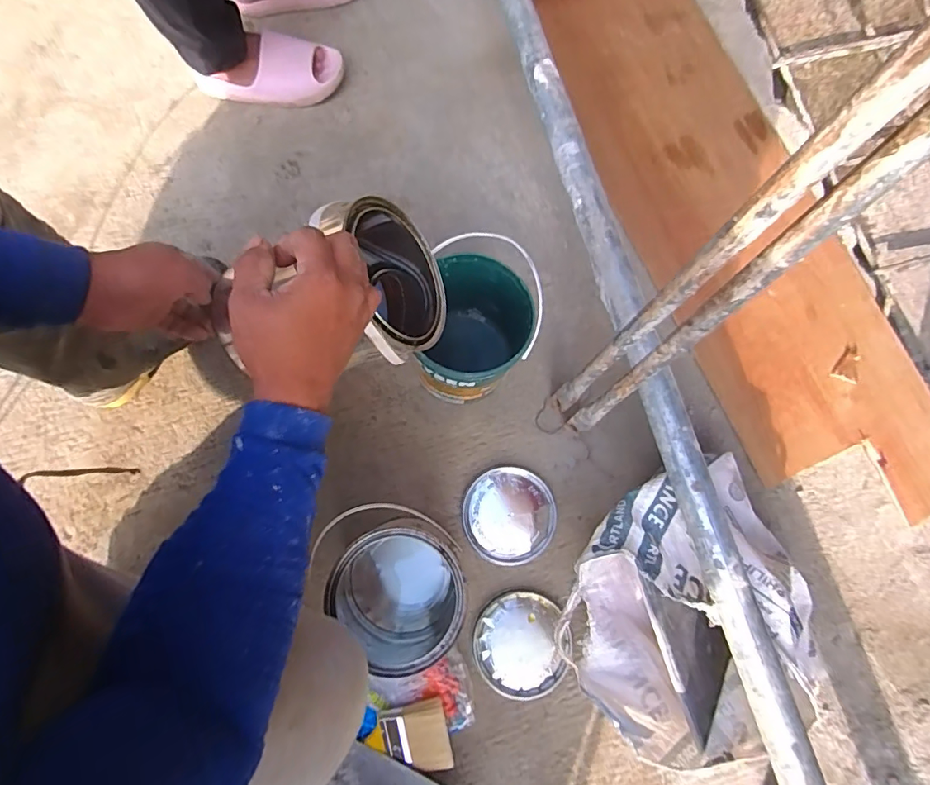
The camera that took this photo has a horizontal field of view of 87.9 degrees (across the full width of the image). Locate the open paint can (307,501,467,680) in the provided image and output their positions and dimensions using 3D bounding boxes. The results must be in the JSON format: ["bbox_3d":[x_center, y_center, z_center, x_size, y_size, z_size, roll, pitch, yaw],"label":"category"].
[{"bbox_3d":[-0.085,0.255,0.642,0.167,0.199,0.143,16,77,3],"label":"open paint can"}]

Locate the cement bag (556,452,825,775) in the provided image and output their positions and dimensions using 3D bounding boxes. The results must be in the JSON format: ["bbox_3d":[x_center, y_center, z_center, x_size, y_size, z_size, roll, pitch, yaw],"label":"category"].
[{"bbox_3d":[0.307,0.296,0.667,0.349,0.174,0.333,-33,79,-8],"label":"cement bag"}]

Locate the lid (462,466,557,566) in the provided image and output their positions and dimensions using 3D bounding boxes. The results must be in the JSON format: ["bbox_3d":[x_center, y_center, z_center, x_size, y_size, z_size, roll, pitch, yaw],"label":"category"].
[{"bbox_3d":[0.072,0.197,0.774,0.144,0.005,0.147,0,77,-1],"label":"lid"}]

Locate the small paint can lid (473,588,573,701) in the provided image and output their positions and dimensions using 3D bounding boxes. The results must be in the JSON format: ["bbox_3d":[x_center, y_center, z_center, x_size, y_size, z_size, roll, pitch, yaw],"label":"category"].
[{"bbox_3d":[0.087,0.383,0.732,0.141,0.010,0.149,0,77,-1],"label":"small paint can lid"}]

